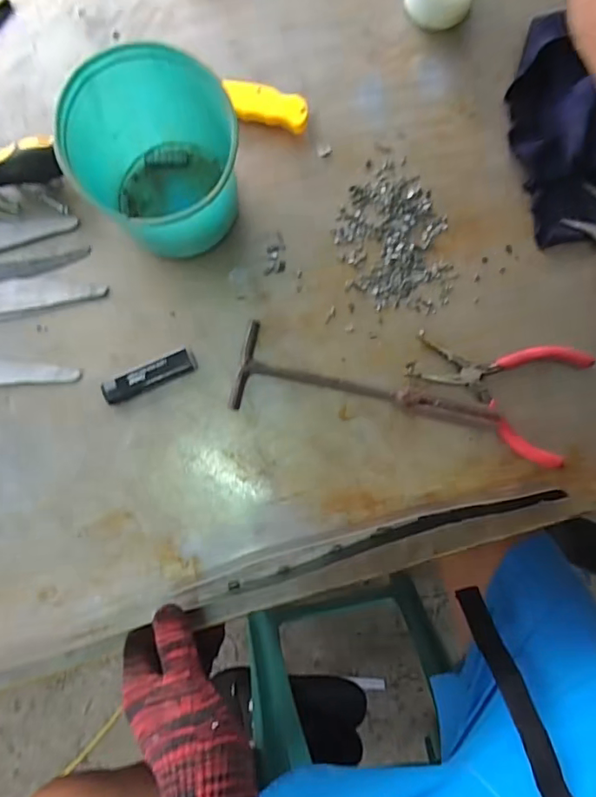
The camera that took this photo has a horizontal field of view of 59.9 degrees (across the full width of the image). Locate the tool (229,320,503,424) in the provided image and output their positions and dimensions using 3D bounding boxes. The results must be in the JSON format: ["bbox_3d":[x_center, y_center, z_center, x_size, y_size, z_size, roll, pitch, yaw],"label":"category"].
[{"bbox_3d":[0.058,-0.004,0.438,0.221,0.018,0.071,14,84,1],"label":"tool"}]

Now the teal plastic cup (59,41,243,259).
[{"bbox_3d":[-0.109,-0.182,0.410,0.117,0.107,0.125,-5,84,-1],"label":"teal plastic cup"}]

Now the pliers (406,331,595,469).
[{"bbox_3d":[0.168,-0.012,0.439,0.146,0.021,0.098,21,84,1],"label":"pliers"}]

